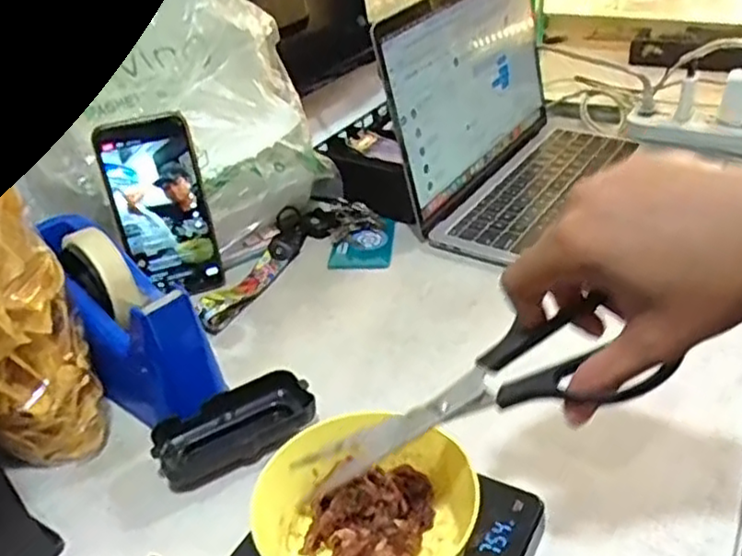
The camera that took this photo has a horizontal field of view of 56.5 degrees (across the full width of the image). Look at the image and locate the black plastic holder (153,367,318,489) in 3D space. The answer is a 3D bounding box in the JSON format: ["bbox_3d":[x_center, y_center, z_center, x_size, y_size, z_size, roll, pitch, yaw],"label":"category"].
[{"bbox_3d":[-0.096,0.107,0.490,0.109,0.031,0.054,-21,38,-19],"label":"black plastic holder"}]

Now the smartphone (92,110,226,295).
[{"bbox_3d":[-0.184,-0.059,0.613,0.076,0.166,0.008,-16,29,-13],"label":"smartphone"}]

